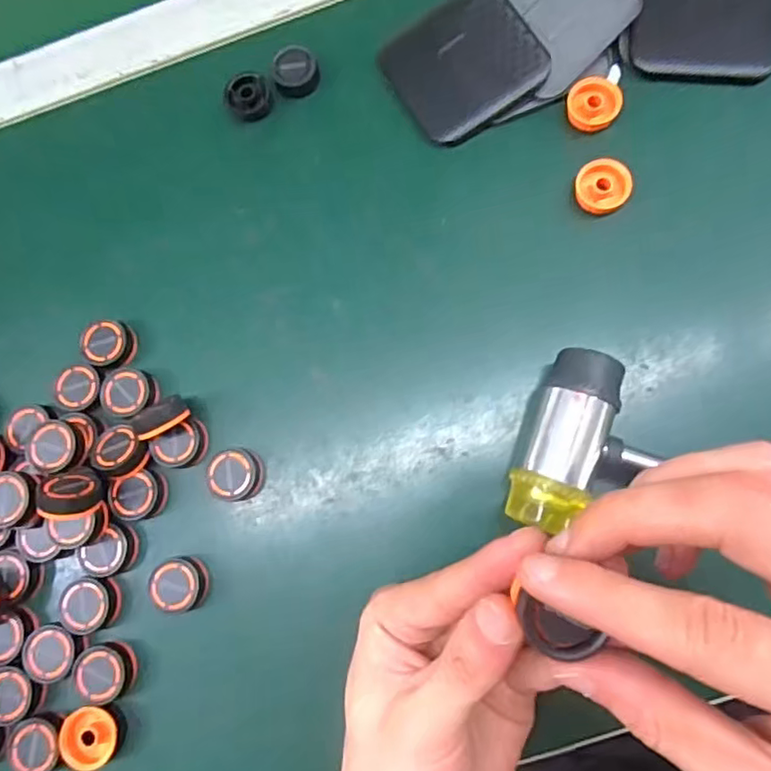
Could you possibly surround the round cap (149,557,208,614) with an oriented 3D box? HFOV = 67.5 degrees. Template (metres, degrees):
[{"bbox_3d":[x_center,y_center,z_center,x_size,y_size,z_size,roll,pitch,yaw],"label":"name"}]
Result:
[{"bbox_3d":[-0.098,0.094,0.274,0.025,0.013,0.024,-1,82,5],"label":"round cap"}]

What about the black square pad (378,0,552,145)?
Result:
[{"bbox_3d":[0.041,-0.171,0.304,0.072,0.009,0.068,-32,80,0],"label":"black square pad"}]

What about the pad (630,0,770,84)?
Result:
[{"bbox_3d":[0.163,-0.192,0.296,0.073,0.008,0.070,7,82,6],"label":"pad"}]

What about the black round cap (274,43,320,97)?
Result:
[{"bbox_3d":[-0.048,-0.170,0.312,0.023,0.012,0.023,-1,82,5],"label":"black round cap"}]

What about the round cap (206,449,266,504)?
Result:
[{"bbox_3d":[-0.072,0.043,0.279,0.027,0.007,0.024,-5,81,4],"label":"round cap"}]

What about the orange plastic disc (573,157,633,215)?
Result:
[{"bbox_3d":[0.108,-0.099,0.287,0.026,0.009,0.025,-1,82,5],"label":"orange plastic disc"}]

